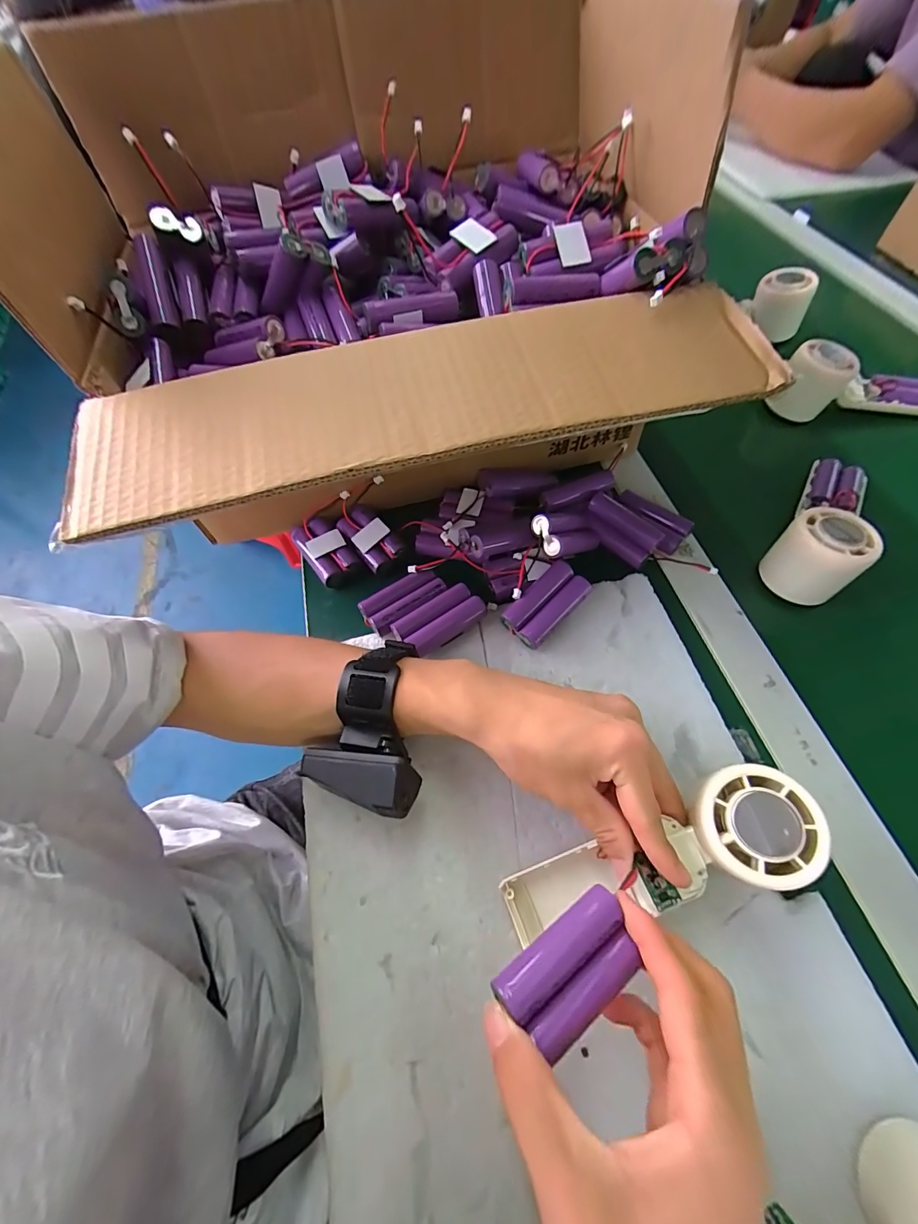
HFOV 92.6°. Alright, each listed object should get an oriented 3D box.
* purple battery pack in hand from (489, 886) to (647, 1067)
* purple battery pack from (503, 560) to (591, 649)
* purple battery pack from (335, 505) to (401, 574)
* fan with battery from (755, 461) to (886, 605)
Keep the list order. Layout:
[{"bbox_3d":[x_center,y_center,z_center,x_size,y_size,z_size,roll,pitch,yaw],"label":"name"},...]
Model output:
[{"bbox_3d":[0.050,0.154,0.186,0.063,0.016,0.035,-28,65,-15],"label":"purple battery pack in hand"},{"bbox_3d":[0.067,-0.006,0.334,0.067,0.016,0.035,-41,66,-18],"label":"purple battery pack"},{"bbox_3d":[-0.079,-0.066,0.384,0.034,0.018,0.068,-35,65,-16],"label":"purple battery pack"},{"bbox_3d":[0.304,-0.080,0.359,0.054,0.053,0.153,31,67,19],"label":"fan with battery"}]

